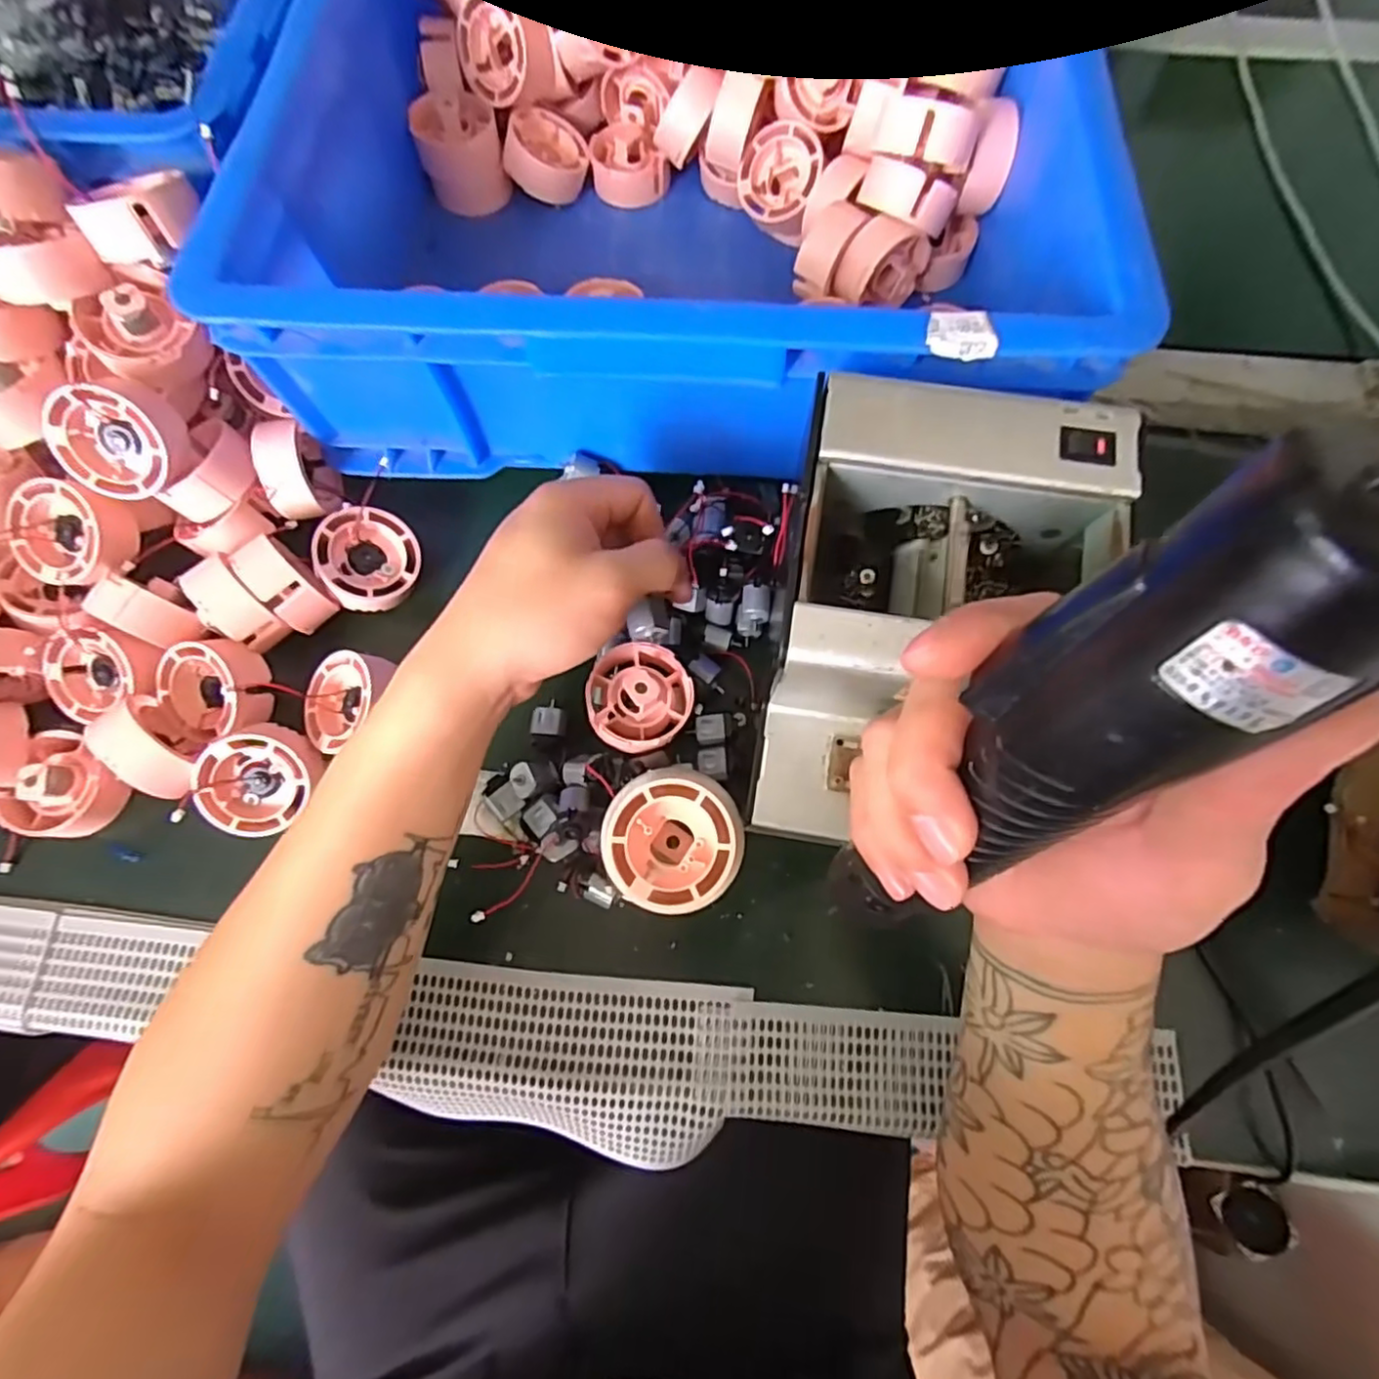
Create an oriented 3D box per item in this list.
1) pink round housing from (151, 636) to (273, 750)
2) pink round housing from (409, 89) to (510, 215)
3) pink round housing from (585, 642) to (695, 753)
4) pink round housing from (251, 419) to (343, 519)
[{"bbox_3d":[-0.257,0.000,0.360,0.053,0.026,0.051,-20,93,20],"label":"pink round housing"},{"bbox_3d":[-0.153,-0.361,0.450,0.054,0.049,0.048,-19,74,-5],"label":"pink round housing"},{"bbox_3d":[-0.025,0.004,0.349,0.053,0.027,0.058,0,73,0],"label":"pink round housing"},{"bbox_3d":[-0.219,-0.120,0.378,0.025,0.045,0.049,-17,73,-5],"label":"pink round housing"}]

